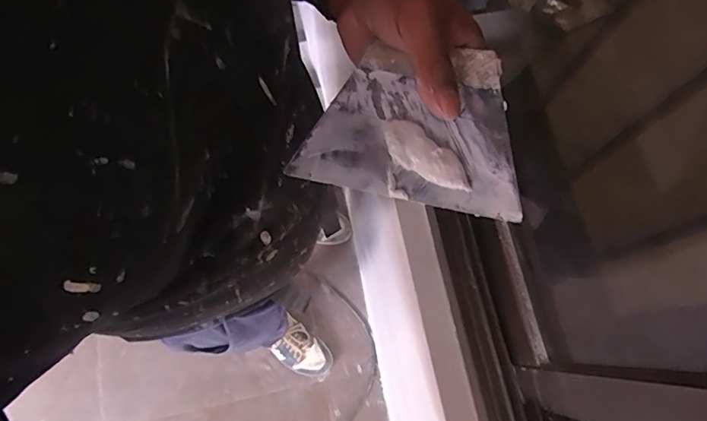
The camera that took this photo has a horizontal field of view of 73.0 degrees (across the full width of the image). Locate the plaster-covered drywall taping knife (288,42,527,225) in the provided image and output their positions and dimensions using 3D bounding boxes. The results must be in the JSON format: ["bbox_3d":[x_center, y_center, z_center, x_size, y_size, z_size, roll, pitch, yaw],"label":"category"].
[{"bbox_3d":[0.036,-0.053,0.294,0.133,0.006,0.096,11,81,14],"label":"plaster-covered drywall taping knife"}]

